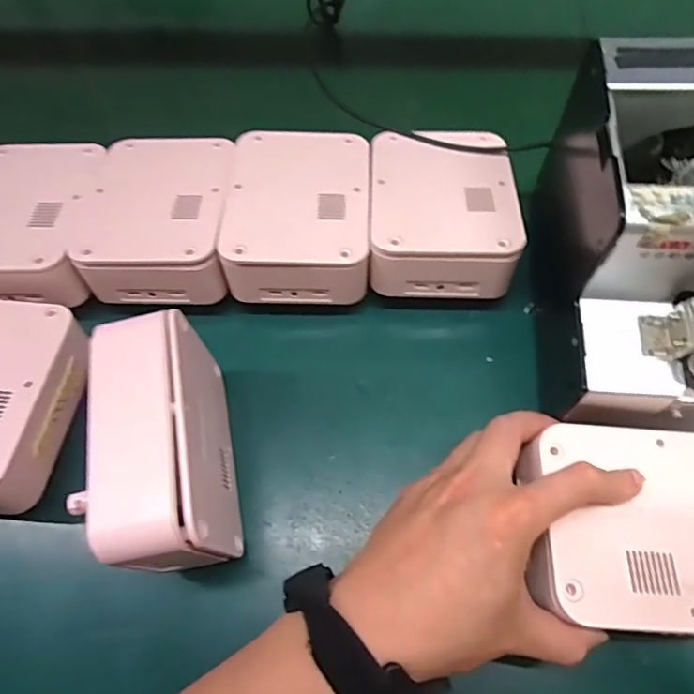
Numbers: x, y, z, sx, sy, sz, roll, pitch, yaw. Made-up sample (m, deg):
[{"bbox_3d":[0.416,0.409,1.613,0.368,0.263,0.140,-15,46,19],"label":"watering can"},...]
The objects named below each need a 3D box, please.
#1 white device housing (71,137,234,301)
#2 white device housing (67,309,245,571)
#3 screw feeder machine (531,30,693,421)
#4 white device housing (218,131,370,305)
[{"bbox_3d":[-0.132,-0.097,0.394,0.097,0.041,0.128,-1,63,3],"label":"white device housing"},{"bbox_3d":[-0.102,0.057,0.306,0.062,0.093,0.128,-12,63,-2],"label":"white device housing"},{"bbox_3d":[0.190,-0.049,0.313,0.121,0.156,0.170,1,63,5],"label":"screw feeder machine"},{"bbox_3d":[-0.033,-0.098,0.390,0.098,0.046,0.127,-1,63,4],"label":"white device housing"}]

